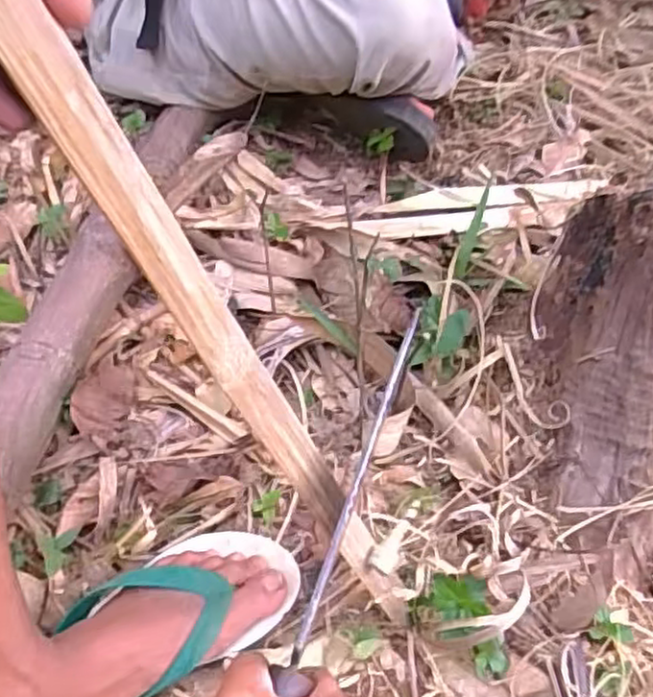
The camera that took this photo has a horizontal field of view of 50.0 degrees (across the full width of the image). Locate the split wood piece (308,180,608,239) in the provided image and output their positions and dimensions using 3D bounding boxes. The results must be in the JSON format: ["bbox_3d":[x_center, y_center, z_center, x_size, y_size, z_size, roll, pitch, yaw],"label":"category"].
[{"bbox_3d":[0.168,-0.168,0.836,0.351,0.028,0.055,-11,55,-7],"label":"split wood piece"}]

